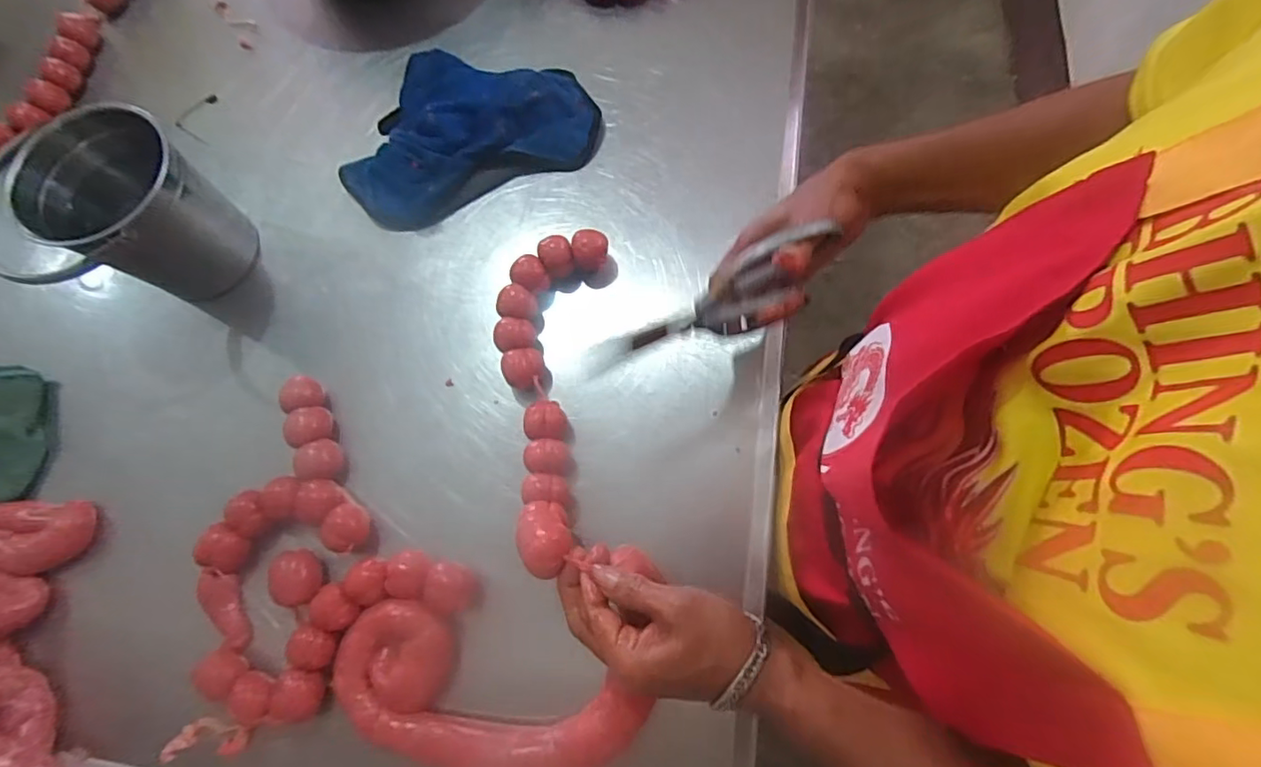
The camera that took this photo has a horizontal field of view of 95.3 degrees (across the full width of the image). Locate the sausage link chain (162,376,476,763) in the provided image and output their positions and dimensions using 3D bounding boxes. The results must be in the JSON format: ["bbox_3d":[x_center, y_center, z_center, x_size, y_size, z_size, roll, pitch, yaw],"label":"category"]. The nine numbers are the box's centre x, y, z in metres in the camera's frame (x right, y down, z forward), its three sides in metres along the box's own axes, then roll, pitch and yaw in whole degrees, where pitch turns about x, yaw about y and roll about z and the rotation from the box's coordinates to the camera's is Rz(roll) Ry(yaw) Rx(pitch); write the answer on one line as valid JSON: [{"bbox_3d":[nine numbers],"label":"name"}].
[{"bbox_3d":[-0.293,0.168,0.474,0.250,0.032,0.272,-43,75,-11],"label":"sausage link chain"}]

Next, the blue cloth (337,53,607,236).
[{"bbox_3d":[-0.176,-0.278,0.607,0.261,0.034,0.186,-19,72,-4],"label":"blue cloth"}]

